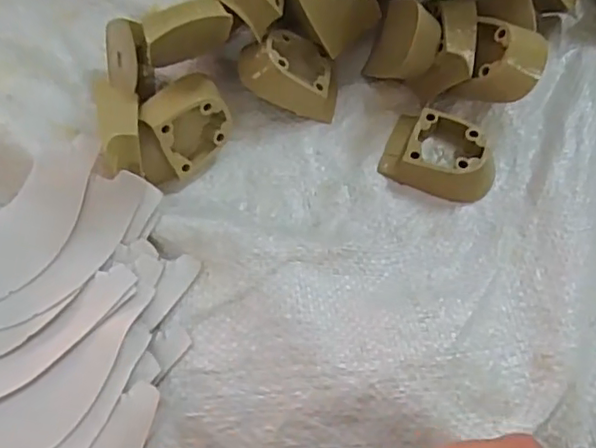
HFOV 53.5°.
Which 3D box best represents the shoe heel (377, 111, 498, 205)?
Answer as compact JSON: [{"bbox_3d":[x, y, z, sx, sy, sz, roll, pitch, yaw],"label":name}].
[{"bbox_3d":[0.072,-0.035,0.302,0.056,0.016,0.040,28,65,13],"label":"shoe heel"}]

